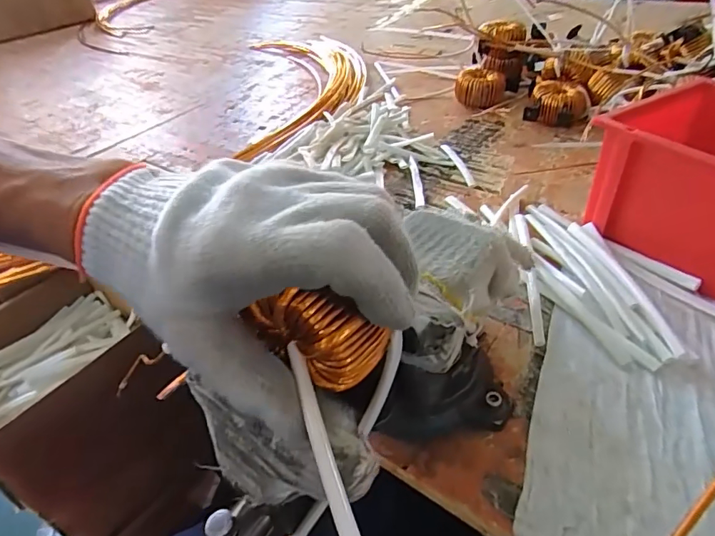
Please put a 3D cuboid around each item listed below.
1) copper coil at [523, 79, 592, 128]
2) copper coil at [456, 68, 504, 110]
[{"bbox_3d":[0.280,-0.228,0.661,0.082,0.043,0.061,7,43,17],"label":"copper coil"},{"bbox_3d":[0.191,-0.278,0.729,0.075,0.049,0.061,6,43,16],"label":"copper coil"}]

